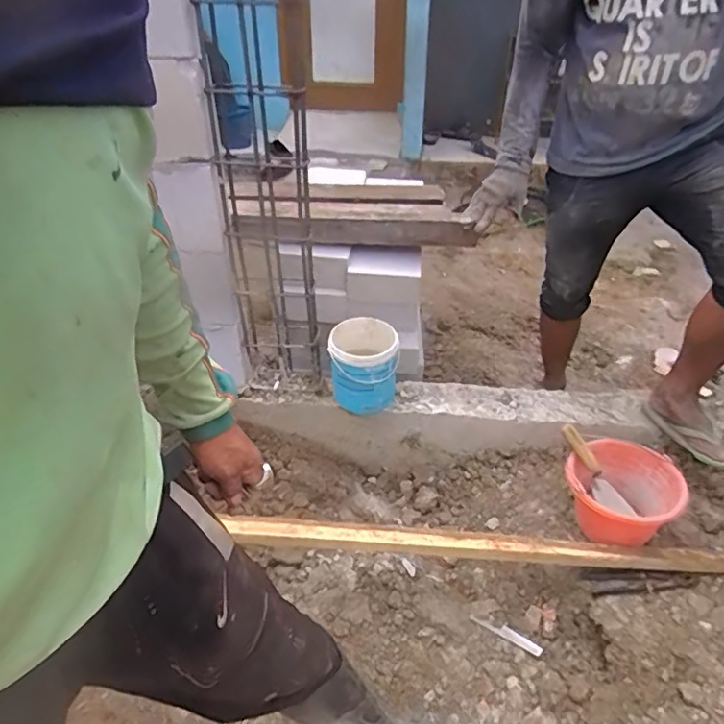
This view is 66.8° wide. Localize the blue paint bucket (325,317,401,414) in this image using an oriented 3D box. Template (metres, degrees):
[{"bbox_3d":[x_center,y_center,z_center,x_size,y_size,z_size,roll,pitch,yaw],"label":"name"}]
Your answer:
[{"bbox_3d":[-0.003,0.014,1.471,0.189,0.219,0.184,2,36,4],"label":"blue paint bucket"}]

